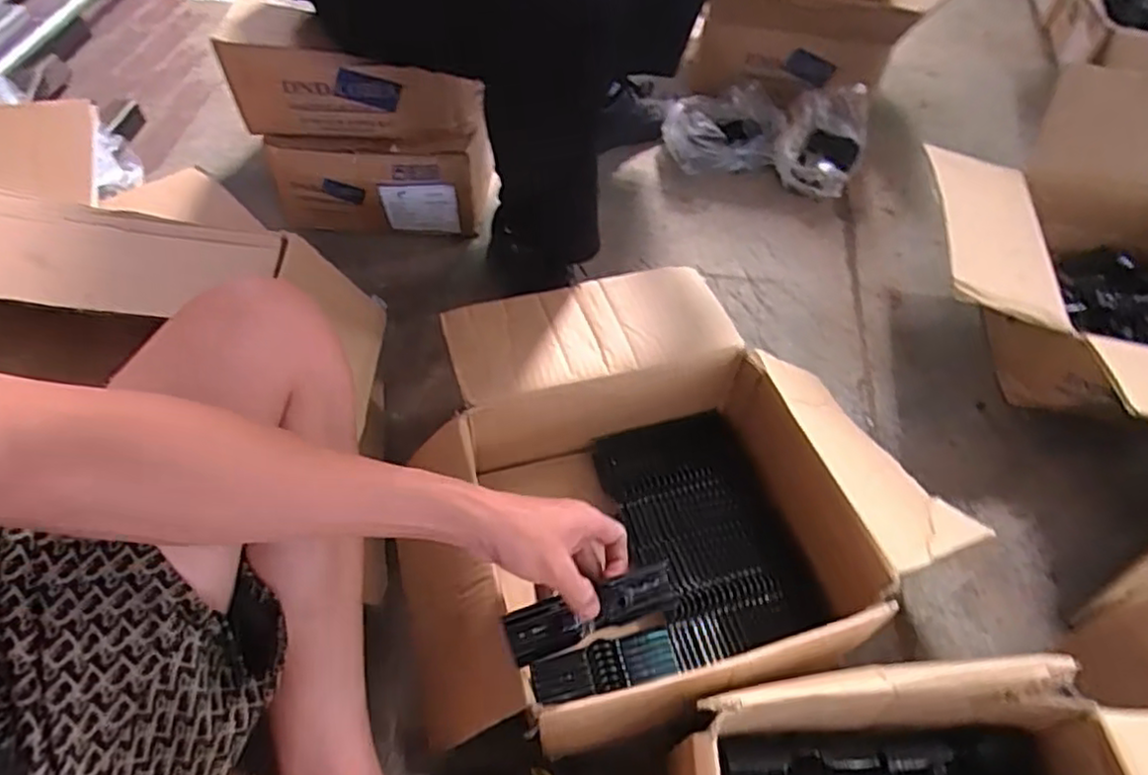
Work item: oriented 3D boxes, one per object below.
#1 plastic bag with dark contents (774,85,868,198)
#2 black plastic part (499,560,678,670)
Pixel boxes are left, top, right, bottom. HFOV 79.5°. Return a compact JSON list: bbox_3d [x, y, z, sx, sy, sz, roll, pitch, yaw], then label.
[{"bbox_3d":[0.410,-0.408,1.139,0.131,0.089,0.180,20,55,13],"label":"plastic bag with dark contents"},{"bbox_3d":[0.013,0.169,0.523,0.129,0.015,0.038,-17,90,-12],"label":"black plastic part"}]

